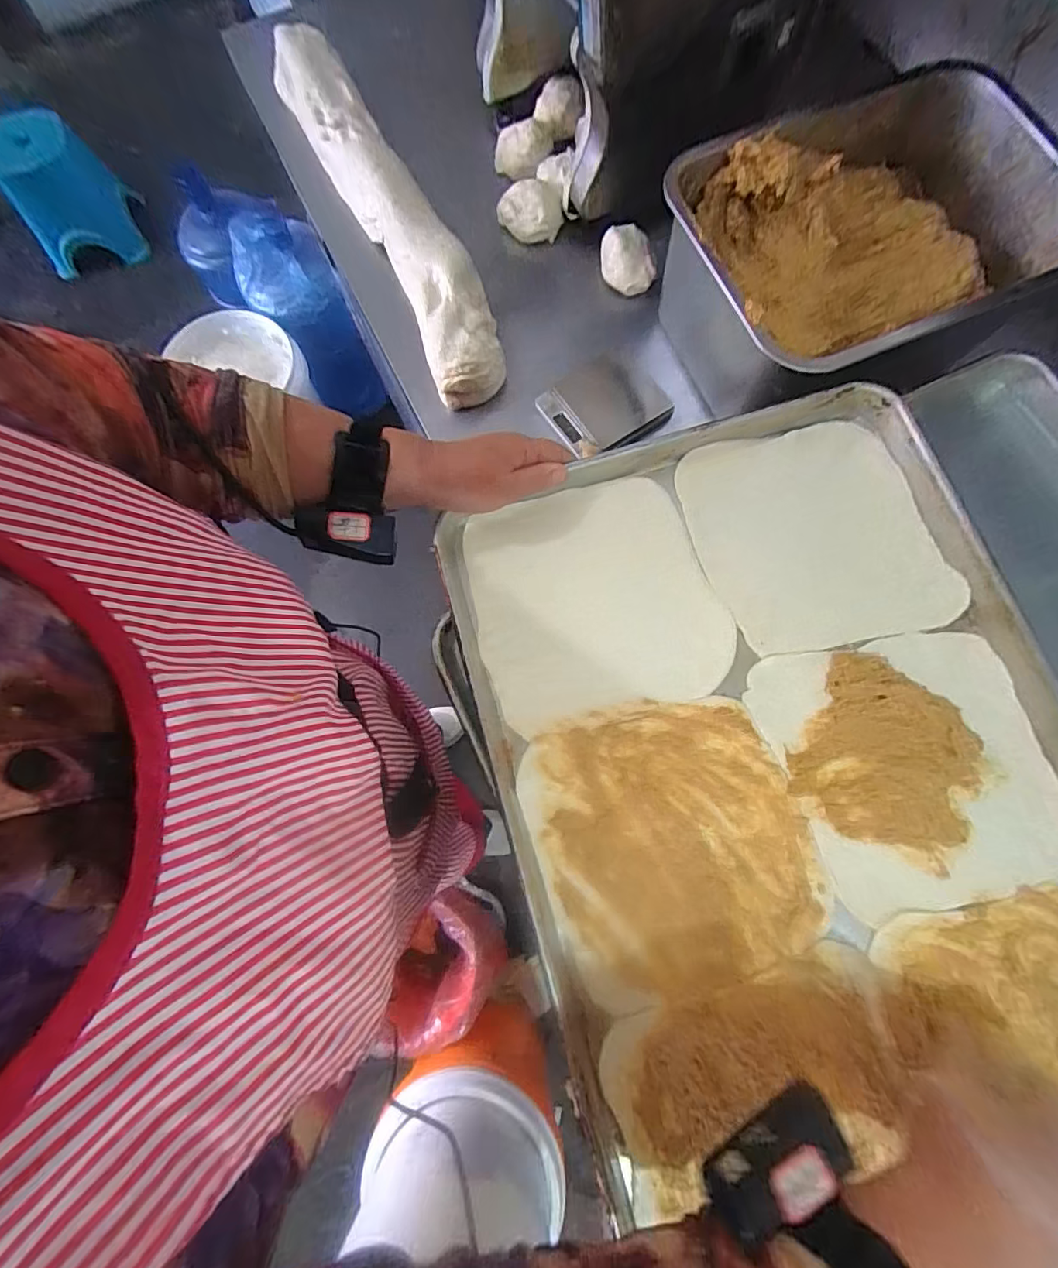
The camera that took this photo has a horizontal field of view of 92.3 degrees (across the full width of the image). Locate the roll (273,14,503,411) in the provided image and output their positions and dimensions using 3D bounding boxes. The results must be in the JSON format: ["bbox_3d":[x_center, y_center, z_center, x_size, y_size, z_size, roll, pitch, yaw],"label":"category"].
[{"bbox_3d":[-0.169,-0.513,0.612,0.102,0.068,0.533,-27,78,-5],"label":"roll"}]

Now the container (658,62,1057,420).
[{"bbox_3d":[0.331,-0.384,0.535,0.358,0.144,0.272,-24,78,-4],"label":"container"}]

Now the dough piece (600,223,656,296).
[{"bbox_3d":[0.120,-0.458,0.619,0.064,0.035,0.072,5,77,2],"label":"dough piece"}]

